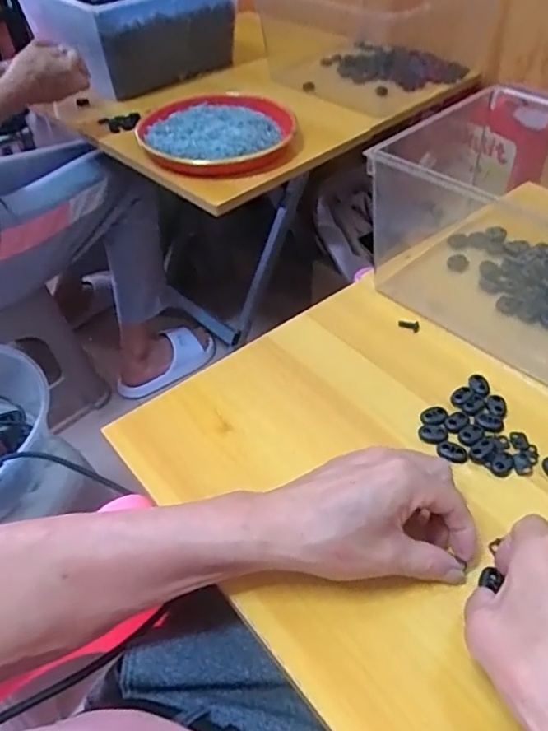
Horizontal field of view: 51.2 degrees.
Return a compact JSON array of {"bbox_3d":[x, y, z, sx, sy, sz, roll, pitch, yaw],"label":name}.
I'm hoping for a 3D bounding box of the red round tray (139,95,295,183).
[{"bbox_3d":[-0.079,-0.332,0.819,0.212,0.042,0.209,-2,46,2],"label":"red round tray"}]

